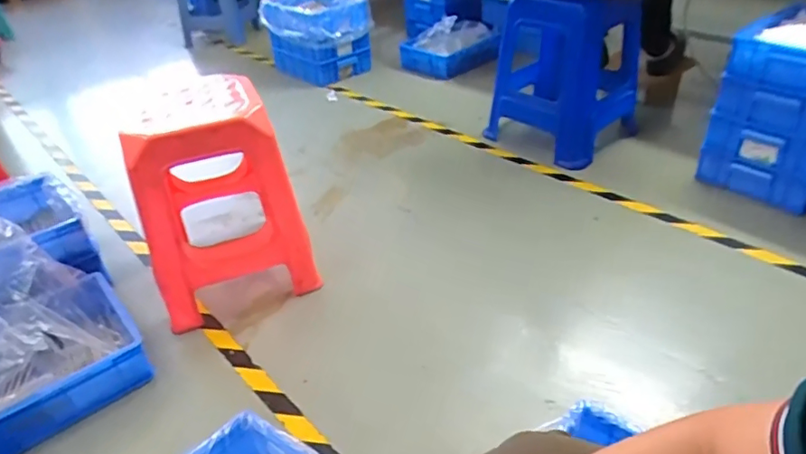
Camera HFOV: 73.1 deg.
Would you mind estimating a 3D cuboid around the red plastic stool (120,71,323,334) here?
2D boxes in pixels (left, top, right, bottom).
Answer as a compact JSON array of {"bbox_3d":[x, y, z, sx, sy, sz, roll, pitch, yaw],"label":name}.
[{"bbox_3d":[-0.442,-0.073,1.290,0.343,0.430,0.339,-17,37,-16],"label":"red plastic stool"}]

